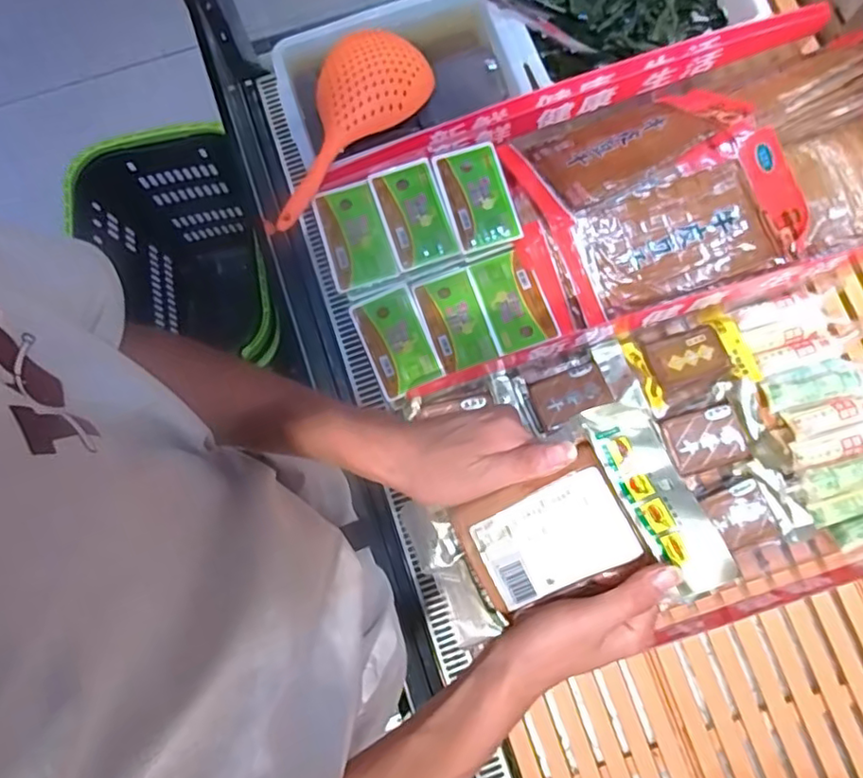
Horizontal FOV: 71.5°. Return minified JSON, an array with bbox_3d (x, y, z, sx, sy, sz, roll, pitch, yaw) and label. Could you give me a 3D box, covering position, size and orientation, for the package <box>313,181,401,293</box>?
[{"bbox_3d":[-0.104,-0.206,0.824,0.085,0.041,0.139,-16,79,-2],"label":"package"}]

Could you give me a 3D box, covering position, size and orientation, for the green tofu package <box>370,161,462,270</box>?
[{"bbox_3d":[-0.023,-0.233,0.827,0.086,0.041,0.144,-19,79,-2],"label":"green tofu package"}]

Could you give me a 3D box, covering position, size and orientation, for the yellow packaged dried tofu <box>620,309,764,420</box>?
[{"bbox_3d":[0.359,-0.040,0.829,0.161,0.028,0.111,-21,80,-3],"label":"yellow packaged dried tofu"}]

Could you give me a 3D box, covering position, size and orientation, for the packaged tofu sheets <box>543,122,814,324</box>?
[{"bbox_3d":[0.325,-0.199,0.785,0.305,0.039,0.163,-23,87,8],"label":"packaged tofu sheets"}]

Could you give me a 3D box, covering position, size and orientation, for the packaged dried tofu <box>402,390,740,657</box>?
[{"bbox_3d":[0.078,0.095,0.387,0.176,0.030,0.118,-27,74,12],"label":"packaged dried tofu"}]

